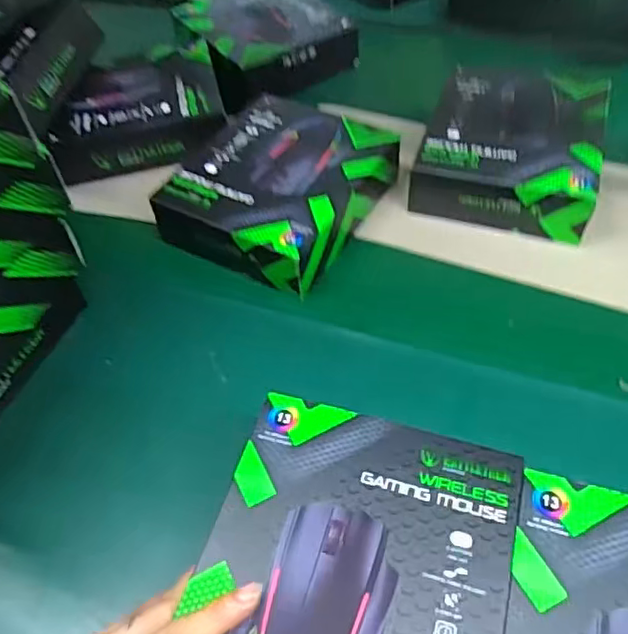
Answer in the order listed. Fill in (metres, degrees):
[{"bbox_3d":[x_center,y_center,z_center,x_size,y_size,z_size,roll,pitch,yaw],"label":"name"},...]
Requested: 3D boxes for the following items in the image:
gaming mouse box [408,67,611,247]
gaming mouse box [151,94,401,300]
[{"bbox_3d":[0.191,-0.166,0.578,0.155,0.058,0.185,14,54,15],"label":"gaming mouse box"},{"bbox_3d":[-0.031,-0.117,0.561,0.165,0.055,0.188,22,56,21],"label":"gaming mouse box"}]

